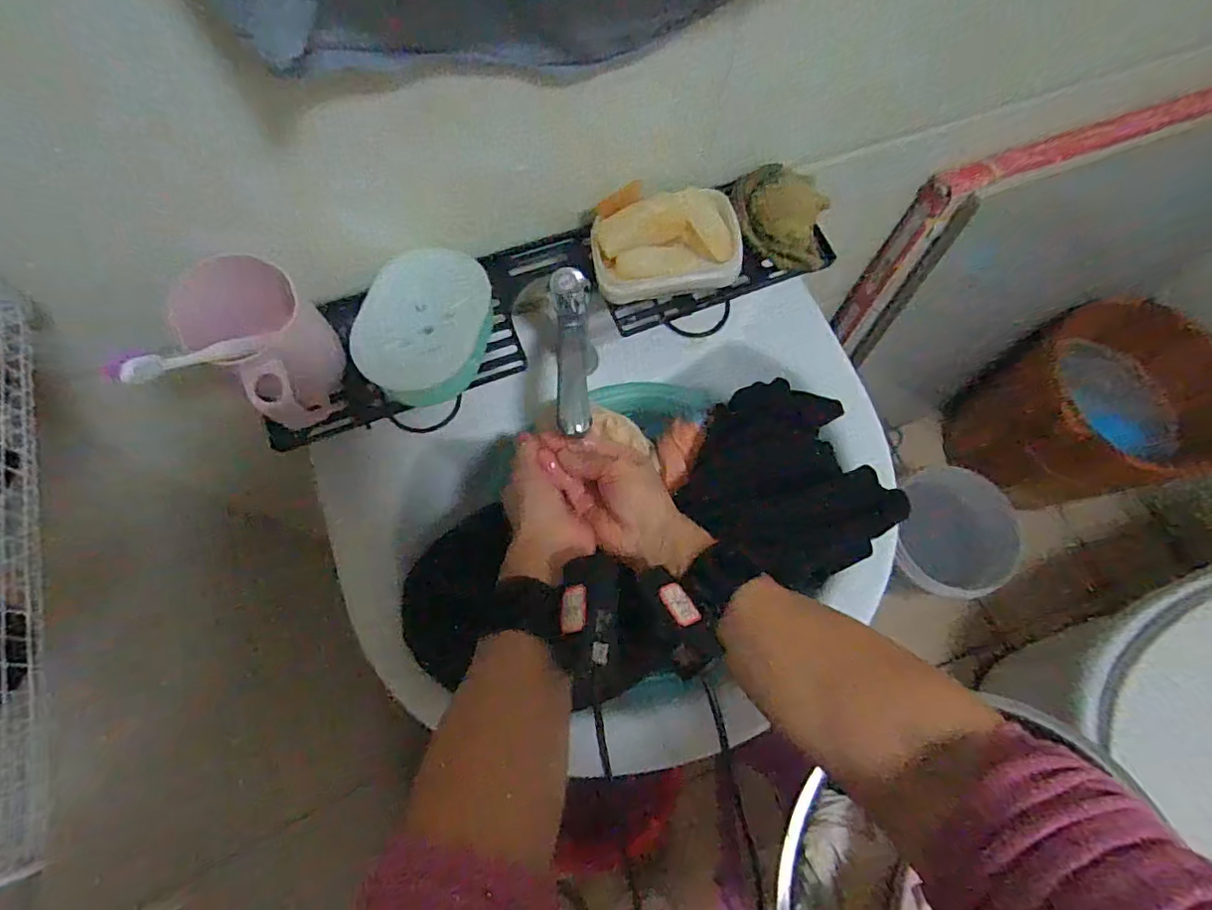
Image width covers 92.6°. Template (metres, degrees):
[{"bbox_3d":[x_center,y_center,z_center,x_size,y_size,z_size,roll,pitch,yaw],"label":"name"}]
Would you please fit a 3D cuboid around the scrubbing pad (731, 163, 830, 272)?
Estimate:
[{"bbox_3d":[0.152,-0.204,0.493,0.067,0.040,0.088,-13,71,-7],"label":"scrubbing pad"}]

